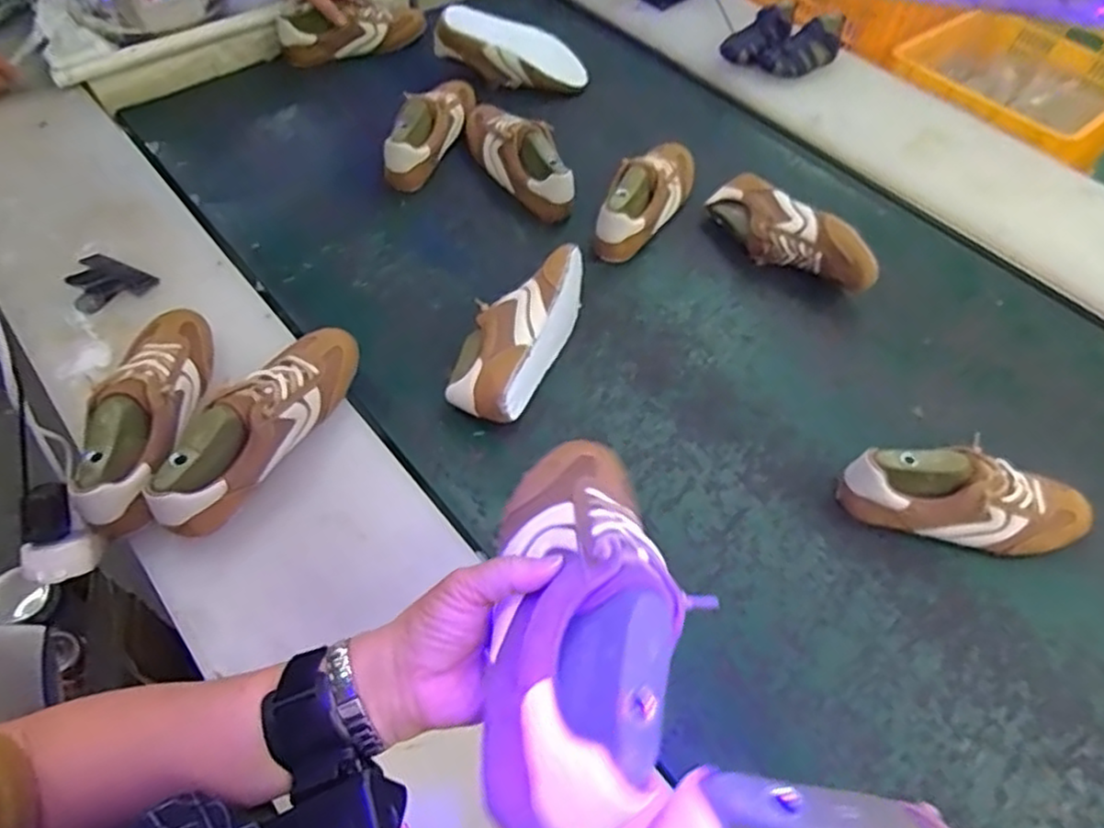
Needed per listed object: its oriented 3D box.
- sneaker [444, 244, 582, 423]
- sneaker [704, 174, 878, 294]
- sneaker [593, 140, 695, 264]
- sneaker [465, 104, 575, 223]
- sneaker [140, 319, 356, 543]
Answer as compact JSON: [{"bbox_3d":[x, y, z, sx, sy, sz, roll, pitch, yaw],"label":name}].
[{"bbox_3d":[-0.039,-0.099,0.822,0.097,0.089,0.242,22,58,12],"label":"sneaker"},{"bbox_3d":[0.319,-0.244,0.937,0.076,0.092,0.245,-30,62,-21],"label":"sneaker"},{"bbox_3d":[0.138,-0.316,0.975,0.078,0.095,0.252,27,59,15],"label":"sneaker"},{"bbox_3d":[-0.047,-0.383,1.012,0.073,0.092,0.252,-30,62,-21],"label":"sneaker"},{"bbox_3d":[-0.281,0.001,0.676,0.084,0.079,0.258,20,56,11],"label":"sneaker"}]

